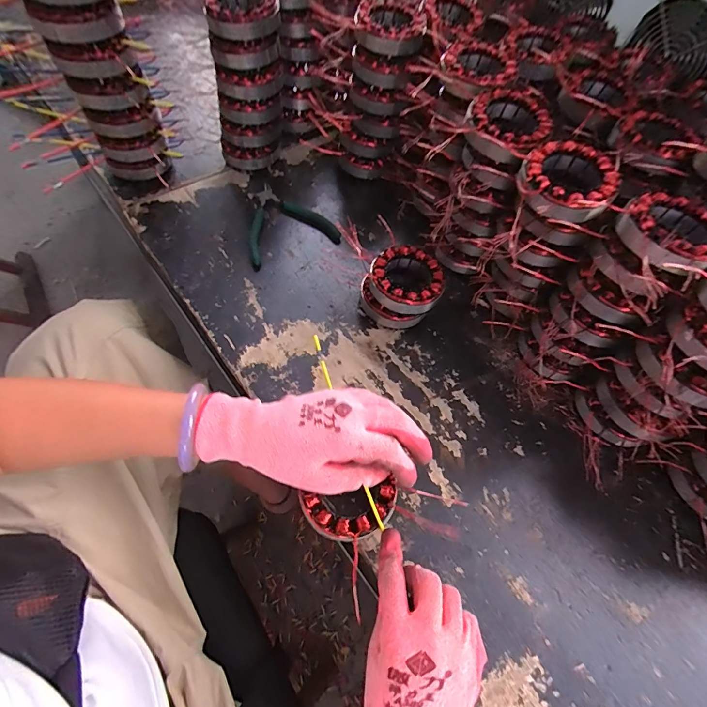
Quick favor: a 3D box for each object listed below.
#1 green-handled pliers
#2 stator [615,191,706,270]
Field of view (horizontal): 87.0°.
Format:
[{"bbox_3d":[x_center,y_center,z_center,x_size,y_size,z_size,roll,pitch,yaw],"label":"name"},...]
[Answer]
[{"bbox_3d":[-0.096,-0.193,0.535,0.128,0.010,0.147,-16,63,-13],"label":"green-handled pliers"},{"bbox_3d":[0.282,-0.107,0.332,0.083,0.034,0.084,2,61,-3],"label":"stator"}]

